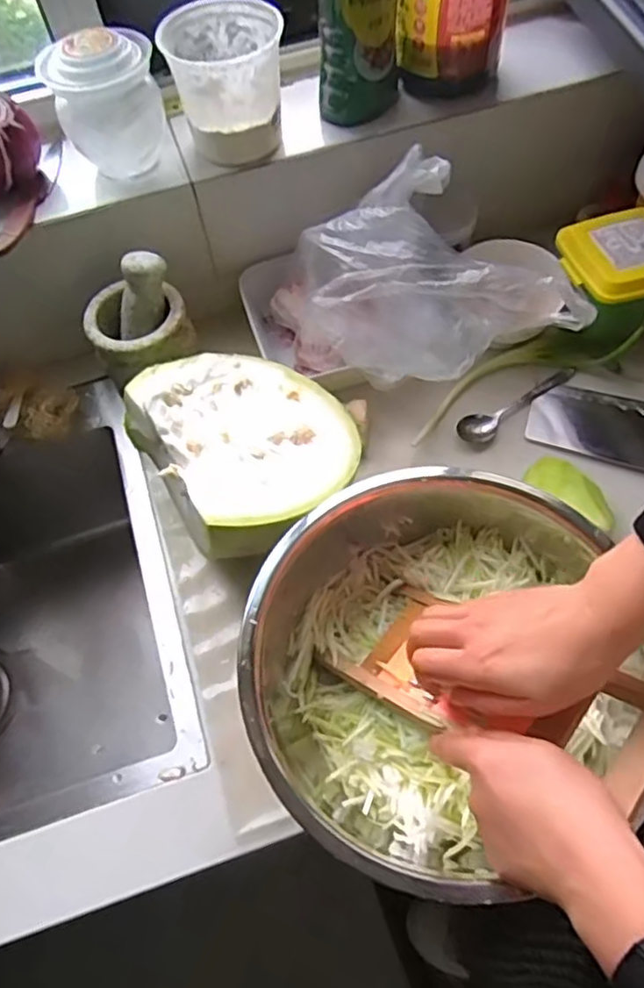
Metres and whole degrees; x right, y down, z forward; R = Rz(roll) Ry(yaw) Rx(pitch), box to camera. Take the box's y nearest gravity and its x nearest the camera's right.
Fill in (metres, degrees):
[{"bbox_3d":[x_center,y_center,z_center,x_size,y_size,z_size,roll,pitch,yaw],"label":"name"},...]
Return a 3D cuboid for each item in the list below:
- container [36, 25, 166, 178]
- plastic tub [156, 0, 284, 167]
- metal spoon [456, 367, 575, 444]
[{"bbox_3d":[-0.208,-0.383,0.636,0.100,0.109,0.084,-21,62,-8],"label":"container"},{"bbox_3d":[-0.091,-0.402,0.647,0.107,0.110,0.114,-2,61,3],"label":"plastic tub"},{"bbox_3d":[0.208,-0.099,0.701,0.161,0.020,0.035,-35,64,-15],"label":"metal spoon"}]

